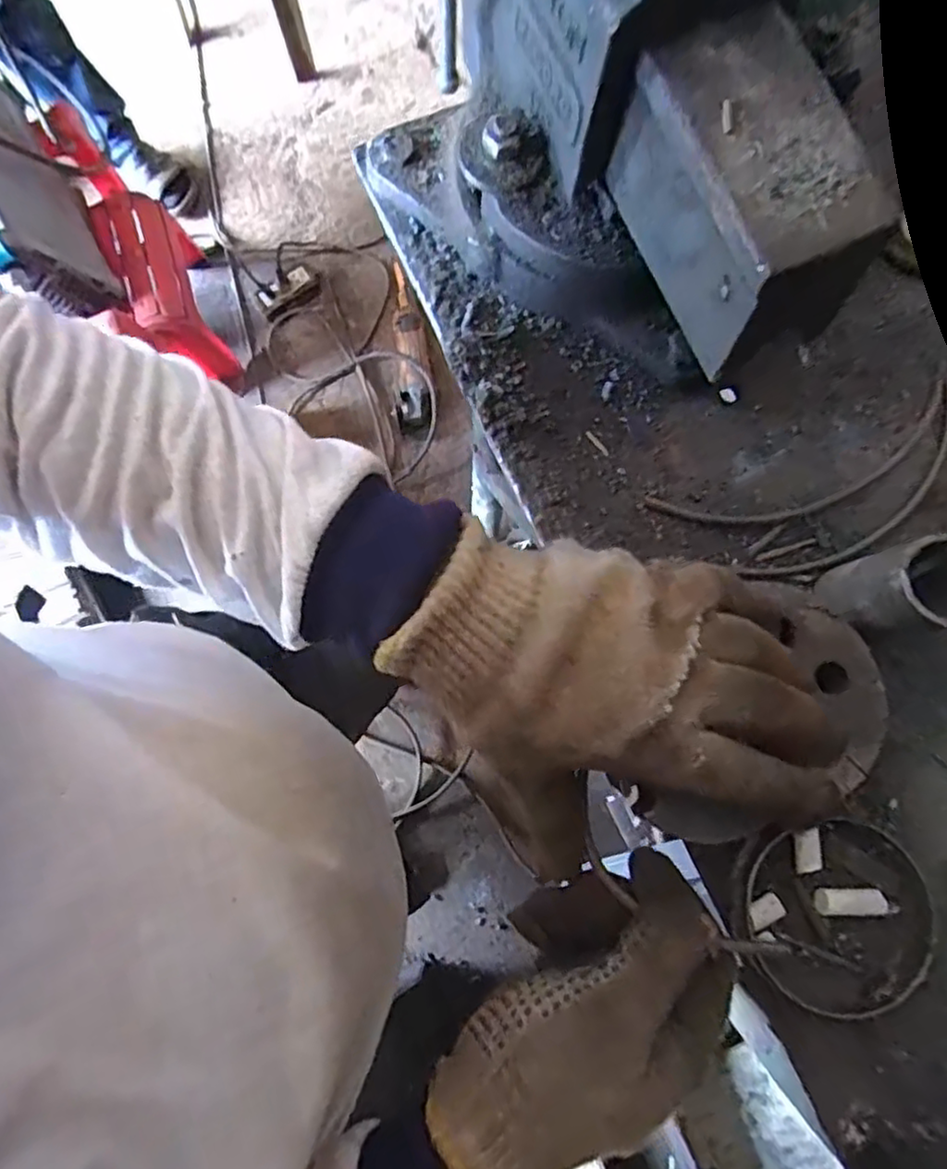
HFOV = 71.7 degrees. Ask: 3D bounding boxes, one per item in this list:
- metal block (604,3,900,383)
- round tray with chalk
[{"bbox_3d":[0.117,-0.163,0.282,0.068,0.065,0.120,-24,80,-3],"label":"metal block"},{"bbox_3d":[0.182,0.163,0.323,0.089,0.020,0.083,0,80,1],"label":"round tray with chalk"}]

